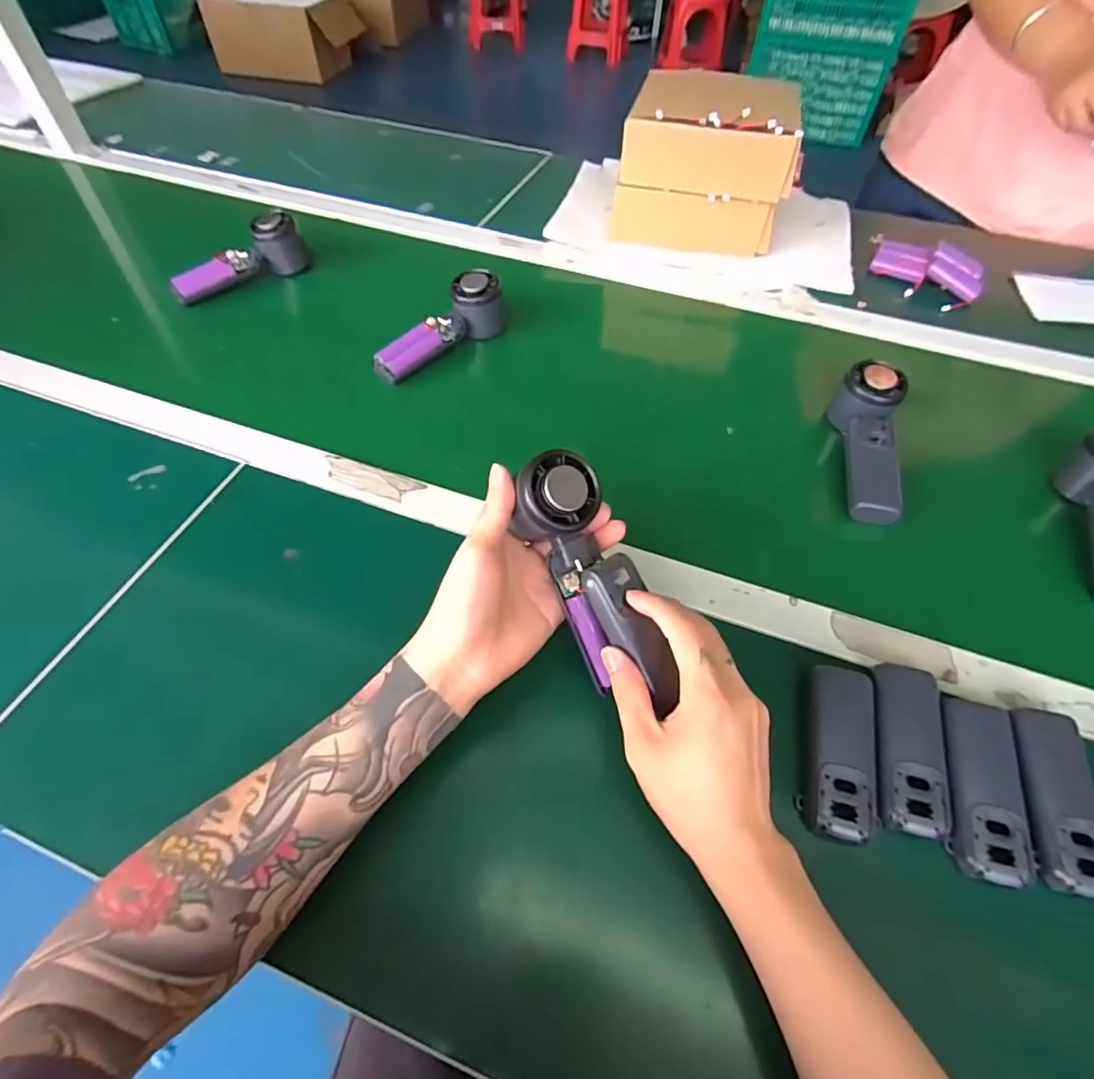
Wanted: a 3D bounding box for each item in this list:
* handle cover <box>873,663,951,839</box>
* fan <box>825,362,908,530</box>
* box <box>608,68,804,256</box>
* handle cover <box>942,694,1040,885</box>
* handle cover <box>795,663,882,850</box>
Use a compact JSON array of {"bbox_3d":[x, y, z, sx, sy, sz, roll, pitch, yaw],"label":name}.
[{"bbox_3d":[0.237,0.135,0.377,0.041,0.019,0.106,13,55,6],"label":"handle cover"},{"bbox_3d":[0.299,-0.085,0.528,0.048,0.050,0.160,9,67,3],"label":"fan"},{"bbox_3d":[0.201,-0.469,0.717,0.205,0.166,0.125,18,56,9],"label":"box"},{"bbox_3d":[0.275,0.156,0.361,0.045,0.018,0.106,10,55,3],"label":"handle cover"},{"bbox_3d":[0.191,0.137,0.376,0.043,0.022,0.108,14,55,6],"label":"handle cover"}]

